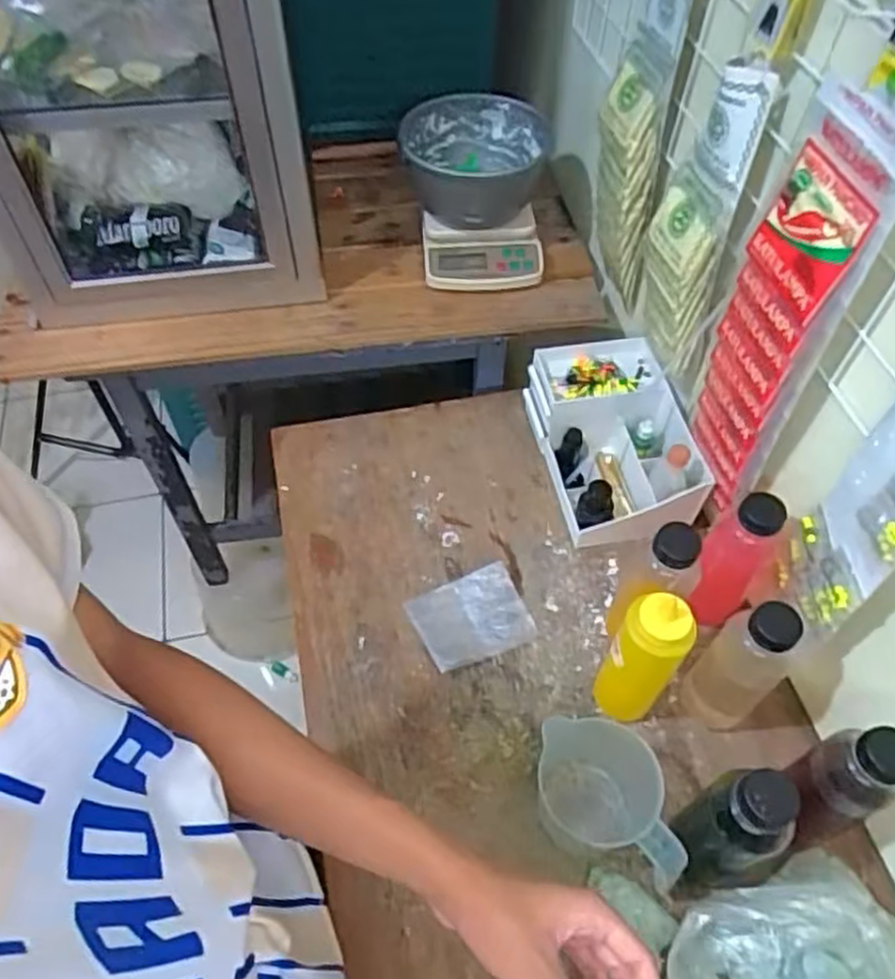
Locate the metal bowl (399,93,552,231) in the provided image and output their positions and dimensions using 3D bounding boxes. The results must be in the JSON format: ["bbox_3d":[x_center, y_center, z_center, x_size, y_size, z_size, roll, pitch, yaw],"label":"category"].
[{"bbox_3d":[0.032,-0.432,0.983,0.183,0.121,0.183,0,54,-1],"label":"metal bowl"}]

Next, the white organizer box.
[{"bbox_3d":[0.194,-0.057,0.877,0.144,0.117,0.233,-12,55,-9],"label":"white organizer box"}]

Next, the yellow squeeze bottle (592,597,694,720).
[{"bbox_3d":[0.180,0.158,0.689,0.060,0.185,0.053,30,59,19],"label":"yellow squeeze bottle"}]

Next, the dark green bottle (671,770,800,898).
[{"bbox_3d":[0.226,0.271,0.597,0.071,0.195,0.060,-17,56,-13],"label":"dark green bottle"}]

